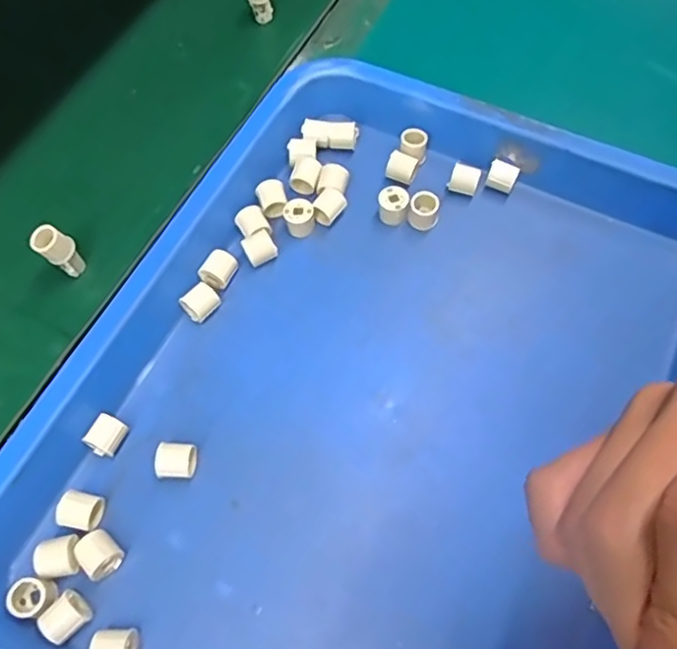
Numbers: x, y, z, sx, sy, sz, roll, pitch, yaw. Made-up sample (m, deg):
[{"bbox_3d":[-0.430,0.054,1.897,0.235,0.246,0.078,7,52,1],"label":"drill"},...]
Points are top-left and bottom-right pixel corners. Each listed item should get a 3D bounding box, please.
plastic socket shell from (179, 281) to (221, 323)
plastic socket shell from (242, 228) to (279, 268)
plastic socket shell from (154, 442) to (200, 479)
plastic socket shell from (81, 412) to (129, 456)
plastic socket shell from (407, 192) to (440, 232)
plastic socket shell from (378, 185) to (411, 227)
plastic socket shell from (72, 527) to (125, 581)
[{"bbox_3d":[-0.088,-0.014,0.403,0.021,0.013,0.018,-39,68,-15],"label":"plastic socket shell"},{"bbox_3d":[-0.052,-0.050,0.417,0.020,0.013,0.017,-34,67,-13],"label":"plastic socket shell"},{"bbox_3d":[-0.091,0.078,0.358,0.021,0.018,0.019,0,64,3],"label":"plastic socket shell"},{"bbox_3d":[-0.134,0.064,0.366,0.017,0.014,0.021,26,68,14],"label":"plastic socket shell"},{"bbox_3d":[0.058,-0.077,0.426,0.019,0.018,0.019,8,64,6],"label":"plastic socket shell"},{"bbox_3d":[0.038,-0.081,0.429,0.020,0.019,0.018,2,64,3],"label":"plastic socket shell"},{"bbox_3d":[-0.129,0.123,0.339,0.022,0.014,0.019,39,71,19],"label":"plastic socket shell"}]

